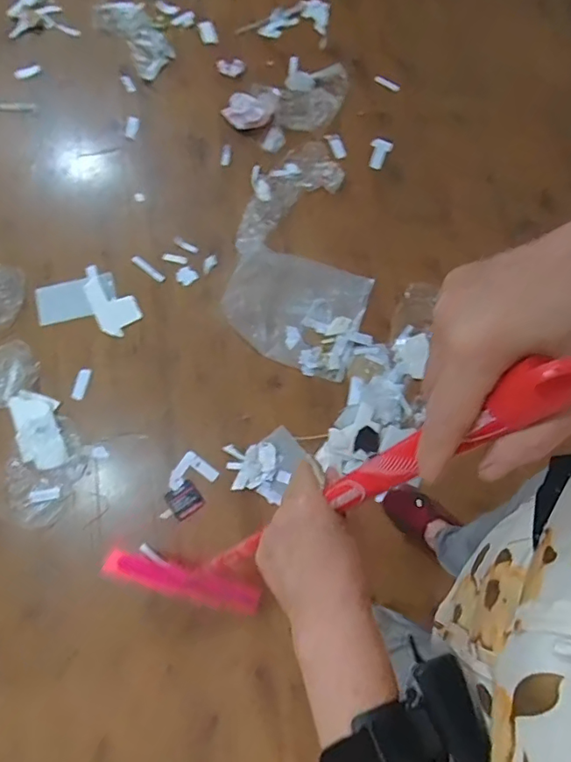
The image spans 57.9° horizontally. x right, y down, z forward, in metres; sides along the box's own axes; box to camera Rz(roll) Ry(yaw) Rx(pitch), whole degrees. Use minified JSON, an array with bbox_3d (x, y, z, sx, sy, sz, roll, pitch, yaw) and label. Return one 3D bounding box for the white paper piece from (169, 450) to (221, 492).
[{"bbox_3d":[-0.220,0.227,1.215,0.090,0.015,0.098,39,85,6],"label":"white paper piece"}]

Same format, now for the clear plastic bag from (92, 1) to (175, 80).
[{"bbox_3d":[-0.426,-0.998,1.488,0.139,0.095,0.232,-41,80,-8],"label":"clear plastic bag"}]

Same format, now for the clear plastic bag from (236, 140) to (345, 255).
[{"bbox_3d":[-0.008,-0.494,1.377,0.367,0.023,0.164,-39,80,-8],"label":"clear plastic bag"}]

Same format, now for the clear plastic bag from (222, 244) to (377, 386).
[{"bbox_3d":[0.020,-0.182,1.303,0.340,0.027,0.279,18,78,4],"label":"clear plastic bag"}]

